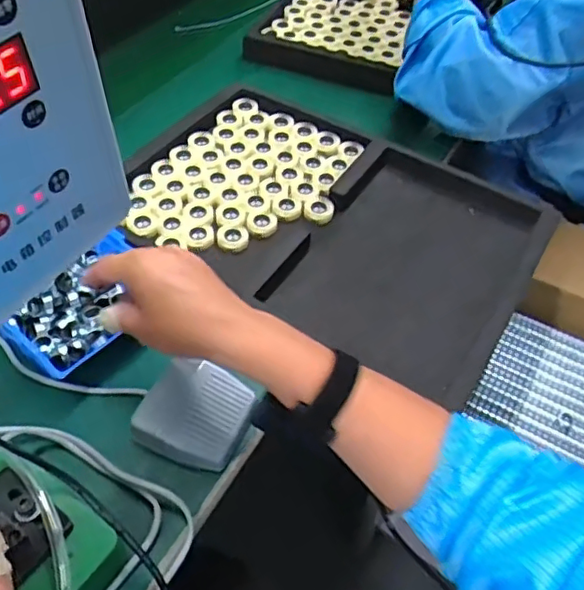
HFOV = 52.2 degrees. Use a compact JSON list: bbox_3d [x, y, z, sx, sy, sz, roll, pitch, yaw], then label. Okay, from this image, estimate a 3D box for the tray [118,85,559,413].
[{"bbox_3d":[0.032,-0.083,0.642,0.426,0.036,0.303,27,55,18],"label":"tray"}]

